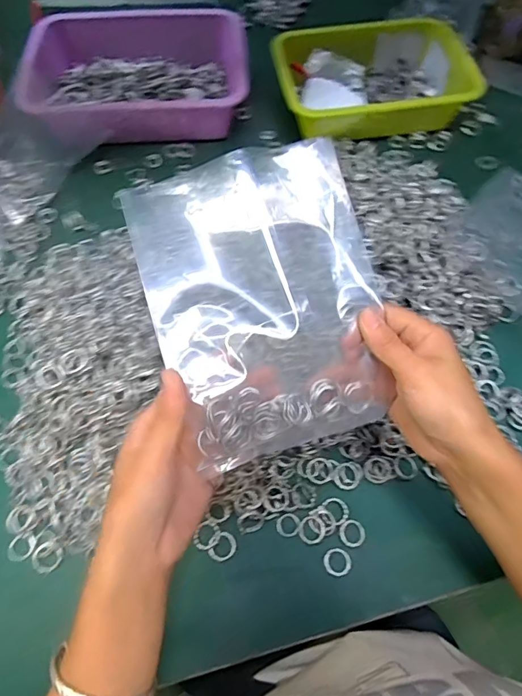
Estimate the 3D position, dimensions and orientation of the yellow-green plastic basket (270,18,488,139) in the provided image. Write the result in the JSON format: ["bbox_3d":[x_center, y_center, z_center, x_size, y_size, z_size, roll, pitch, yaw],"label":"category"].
[{"bbox_3d":[0.161,-0.386,0.650,0.271,0.073,0.177,-9,64,-5],"label":"yellow-green plastic basket"}]

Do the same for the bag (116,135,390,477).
[{"bbox_3d":[0.006,-0.030,0.287,0.145,0.026,0.186,-16,90,-12],"label":"bag"}]

